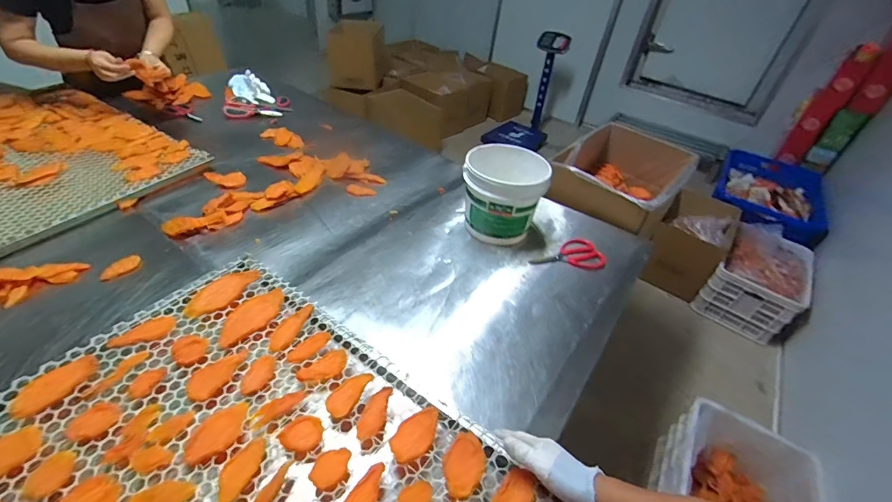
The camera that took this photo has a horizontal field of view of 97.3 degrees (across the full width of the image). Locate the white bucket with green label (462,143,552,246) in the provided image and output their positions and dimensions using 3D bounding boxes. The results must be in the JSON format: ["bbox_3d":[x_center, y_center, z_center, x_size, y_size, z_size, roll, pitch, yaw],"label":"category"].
[{"bbox_3d":[0.134,-0.134,0.961,0.179,0.190,0.163,4,40,-3],"label":"white bucket with green label"}]

